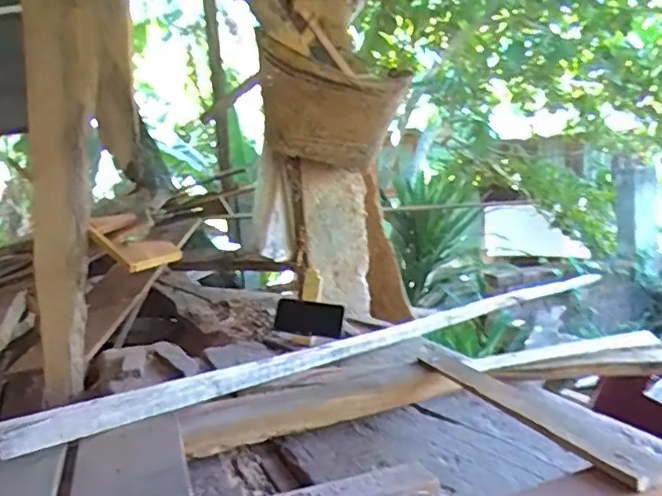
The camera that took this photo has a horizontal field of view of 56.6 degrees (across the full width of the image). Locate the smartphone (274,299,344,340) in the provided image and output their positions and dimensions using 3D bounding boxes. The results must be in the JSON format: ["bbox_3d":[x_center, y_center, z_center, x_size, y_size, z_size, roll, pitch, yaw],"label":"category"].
[{"bbox_3d":[-0.052,0.163,1.426,0.161,0.076,0.018,7,-7,11],"label":"smartphone"}]

